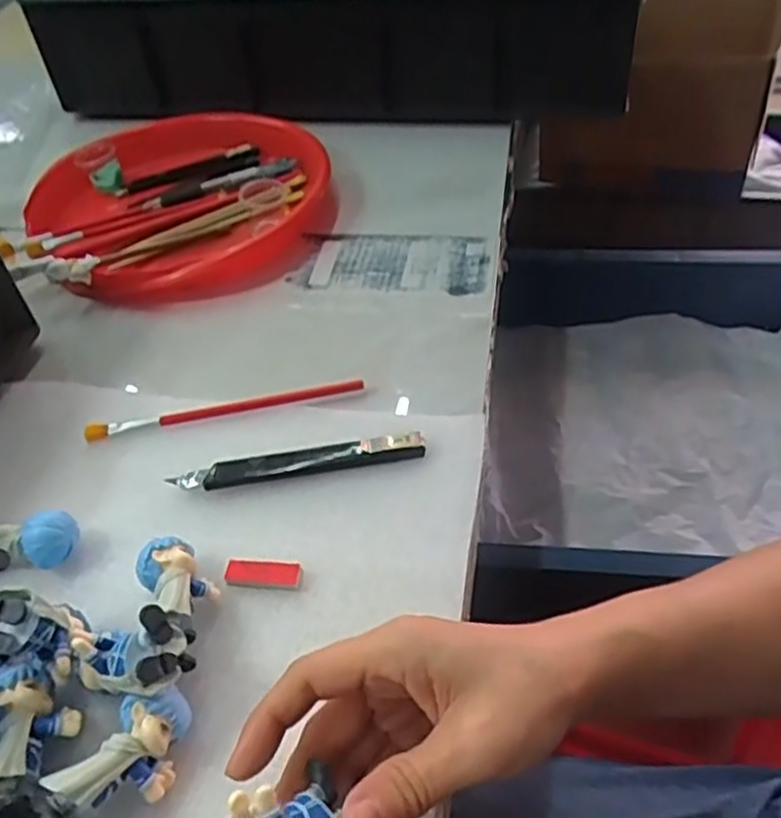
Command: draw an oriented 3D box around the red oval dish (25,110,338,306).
[{"bbox_3d":[-0.169,-0.179,0.615,0.238,0.037,0.238,8,47,13],"label":"red oval dish"}]

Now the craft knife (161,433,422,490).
[{"bbox_3d":[-0.050,0.029,0.406,0.136,0.008,0.018,-8,45,-3],"label":"craft knife"}]

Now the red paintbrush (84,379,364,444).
[{"bbox_3d":[-0.100,-0.002,0.445,0.166,0.006,0.012,-11,45,-6],"label":"red paintbrush"}]

